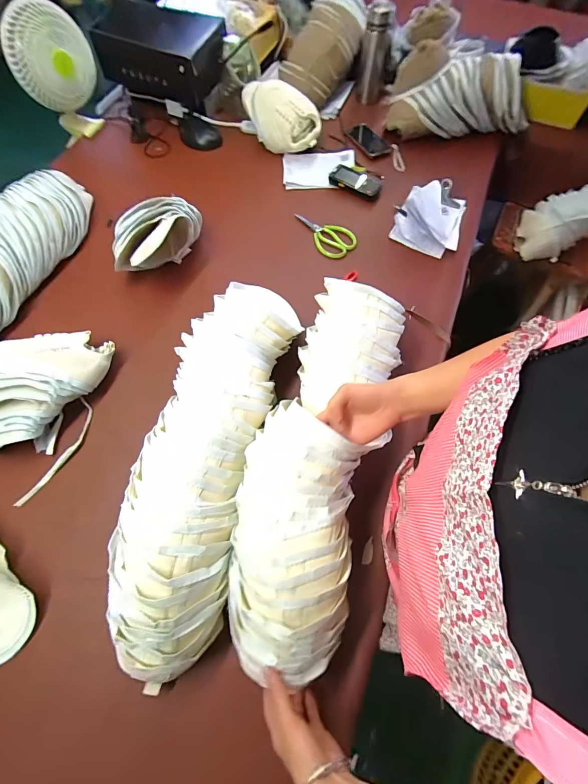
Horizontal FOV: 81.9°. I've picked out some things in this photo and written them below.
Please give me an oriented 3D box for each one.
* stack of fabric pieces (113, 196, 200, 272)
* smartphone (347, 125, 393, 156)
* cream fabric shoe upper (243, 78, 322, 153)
[{"bbox_3d":[-0.306,-0.359,0.786,0.236,0.125,0.089,-39,72,-16],"label":"stack of fabric pieces"},{"bbox_3d":[0.236,-0.789,1.065,0.071,0.016,0.159,-26,69,-12],"label":"smartphone"},{"bbox_3d":[-0.036,-0.790,0.978,0.221,0.103,0.164,0,66,-2],"label":"cream fabric shoe upper"}]

